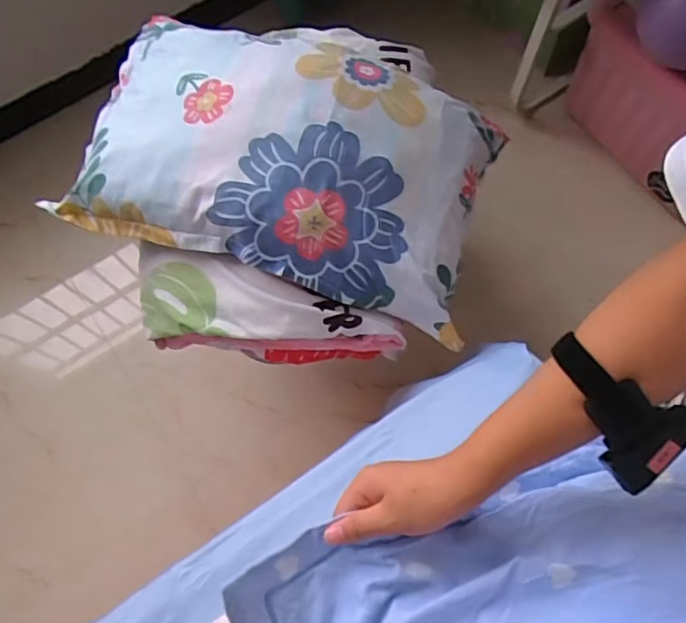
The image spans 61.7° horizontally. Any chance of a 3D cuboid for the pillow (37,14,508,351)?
[{"bbox_3d":[-0.060,-0.261,0.842,0.569,0.150,0.443,15,73,7],"label":"pillow"}]

